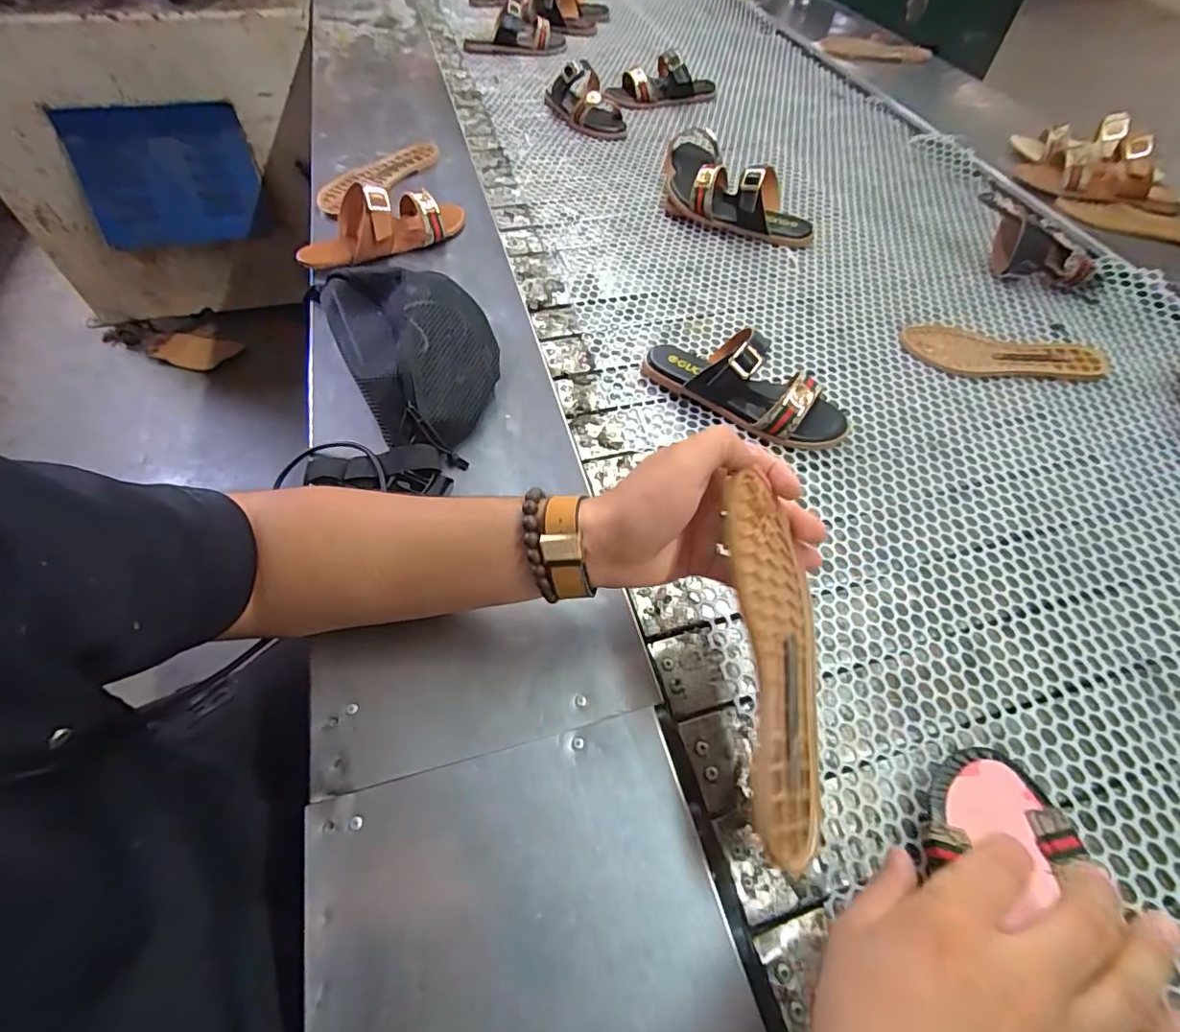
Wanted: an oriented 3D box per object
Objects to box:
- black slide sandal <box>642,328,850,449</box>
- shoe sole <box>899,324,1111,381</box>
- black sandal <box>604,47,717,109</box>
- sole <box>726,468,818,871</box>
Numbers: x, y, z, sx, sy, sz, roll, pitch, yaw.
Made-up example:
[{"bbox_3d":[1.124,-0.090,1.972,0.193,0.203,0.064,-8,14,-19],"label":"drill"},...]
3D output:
[{"bbox_3d":[0.165,-0.143,0.572,0.230,0.083,0.085,23,58,12],"label":"black slide sandal"},{"bbox_3d":[0.512,-0.206,0.670,0.233,0.016,0.093,5,56,1],"label":"shoe sole"},{"bbox_3d":[0.143,-0.871,1.079,0.240,0.081,0.086,-16,58,-12],"label":"black sandal"},{"bbox_3d":[0.120,0.088,0.336,0.073,0.009,0.221,8,73,-37],"label":"sole"}]

